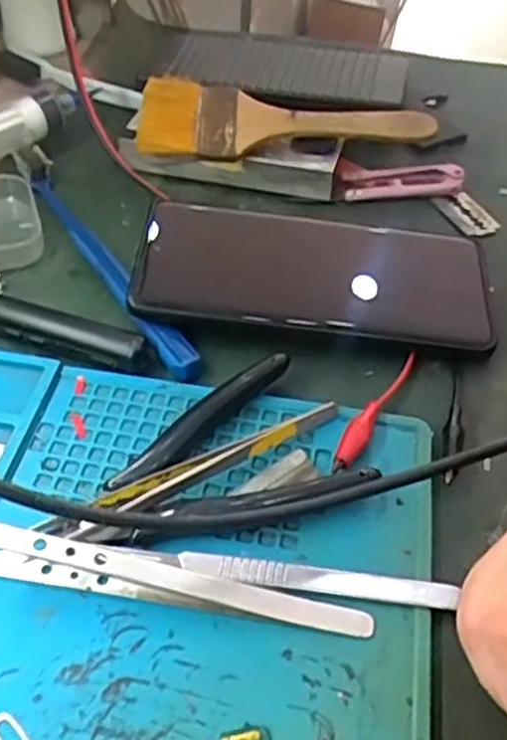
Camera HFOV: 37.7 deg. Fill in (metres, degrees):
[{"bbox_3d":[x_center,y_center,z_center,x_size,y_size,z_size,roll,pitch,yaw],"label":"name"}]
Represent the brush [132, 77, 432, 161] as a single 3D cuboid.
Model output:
[{"bbox_3d":[0.017,-0.134,0.416,0.161,0.017,0.061,6,52,3],"label":"brush"}]

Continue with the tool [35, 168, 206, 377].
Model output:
[{"bbox_3d":[-0.074,-0.053,0.364,0.015,0.011,0.167,-25,53,-24],"label":"tool"}]

